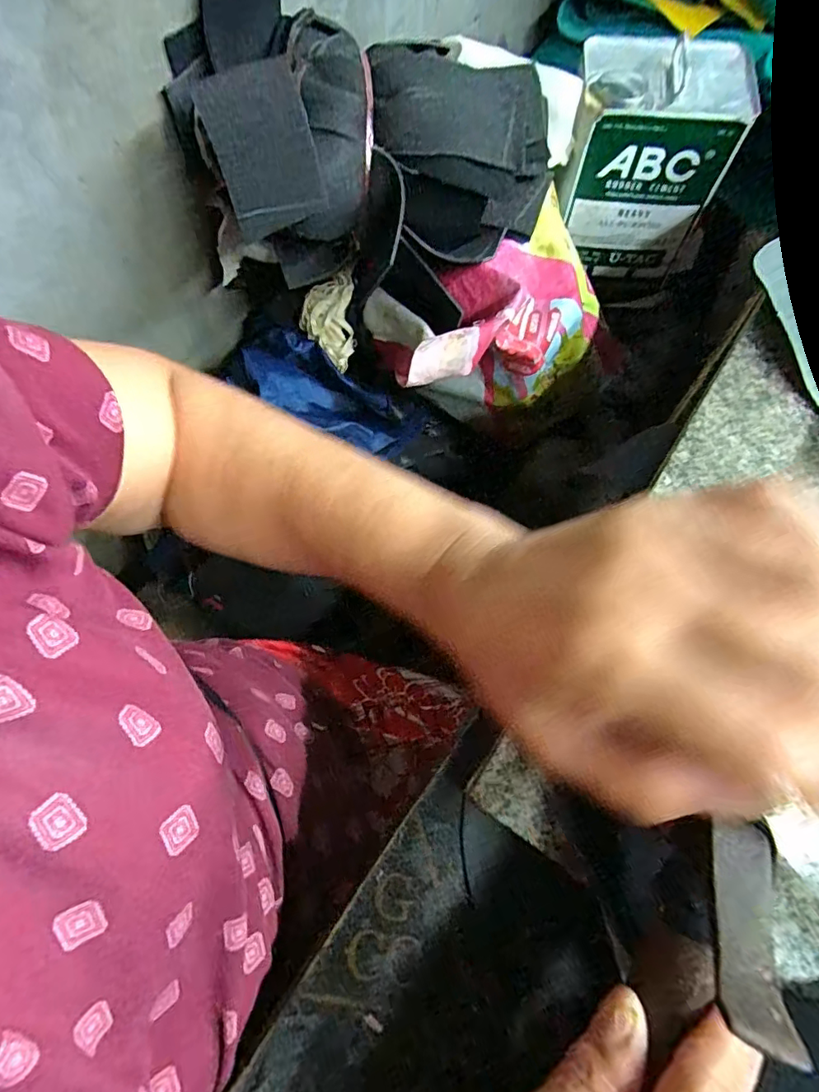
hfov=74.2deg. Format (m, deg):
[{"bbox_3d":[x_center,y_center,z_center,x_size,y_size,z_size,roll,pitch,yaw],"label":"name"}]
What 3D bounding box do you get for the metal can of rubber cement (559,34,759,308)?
[{"bbox_3d":[0.240,-0.386,0.588,0.155,0.208,0.108,13,71,6],"label":"metal can of rubber cement"}]

